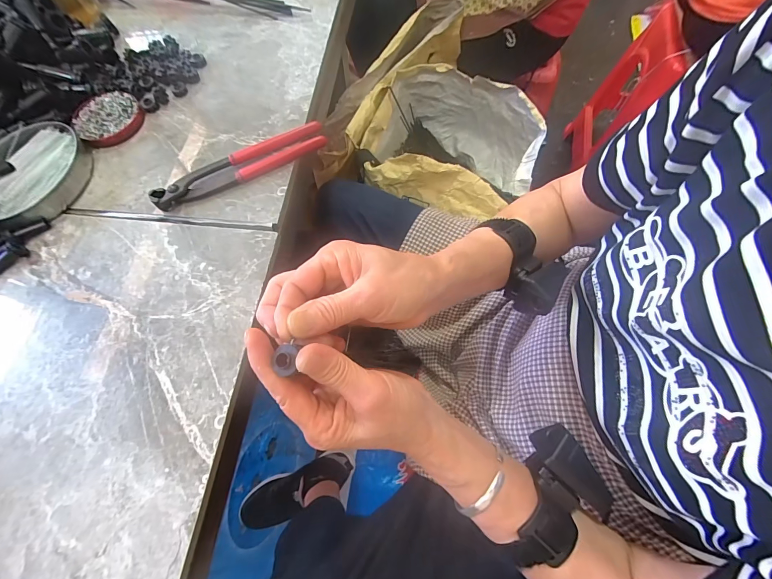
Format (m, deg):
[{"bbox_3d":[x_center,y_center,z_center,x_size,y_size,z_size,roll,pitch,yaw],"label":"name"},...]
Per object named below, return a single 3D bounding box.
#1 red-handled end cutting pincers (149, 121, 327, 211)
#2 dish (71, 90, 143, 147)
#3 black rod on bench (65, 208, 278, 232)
[{"bbox_3d":[-0.165,-0.142,0.389,0.201,0.018,0.034,-27,70,-10],"label":"red-handled end cutting pincers"},{"bbox_3d":[-0.350,-0.217,0.427,0.077,0.013,0.082,0,68,1],"label":"dish"},{"bbox_3d":[-0.242,-0.077,0.375,0.245,0.006,0.011,5,68,3],"label":"black rod on bench"}]

